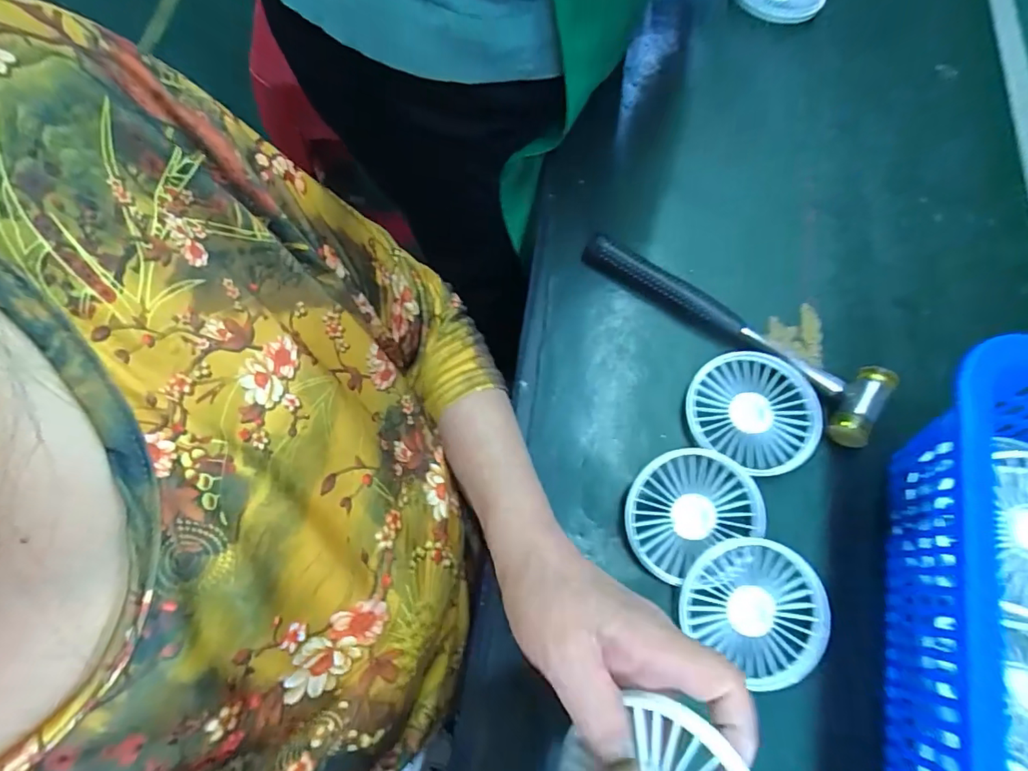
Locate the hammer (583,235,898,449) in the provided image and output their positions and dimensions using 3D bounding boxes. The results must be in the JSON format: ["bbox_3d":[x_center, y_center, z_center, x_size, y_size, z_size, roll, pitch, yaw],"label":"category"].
[{"bbox_3d":[0.165,-0.051,0.390,0.241,0.023,0.058,39,75,13],"label":"hammer"}]

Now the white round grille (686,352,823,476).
[{"bbox_3d":[0.174,0.019,0.368,0.089,0.018,0.083,0,70,0],"label":"white round grille"}]

